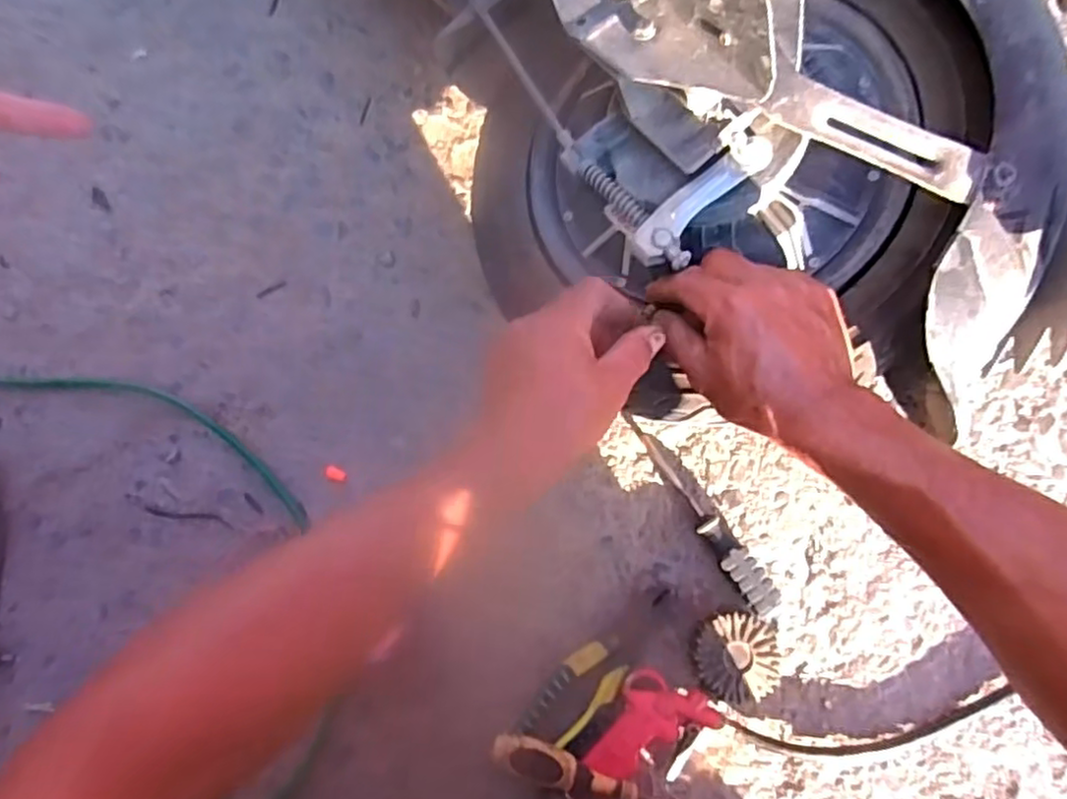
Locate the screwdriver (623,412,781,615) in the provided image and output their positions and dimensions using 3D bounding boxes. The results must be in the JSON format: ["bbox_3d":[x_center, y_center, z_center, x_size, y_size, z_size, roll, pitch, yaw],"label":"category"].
[{"bbox_3d":[0.147,0.095,0.601,0.027,0.029,0.204,-31,77,-6],"label":"screwdriver"}]

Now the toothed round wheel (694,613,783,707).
[{"bbox_3d":[0.171,0.215,0.565,0.067,0.034,0.069,0,76,1],"label":"toothed round wheel"}]

